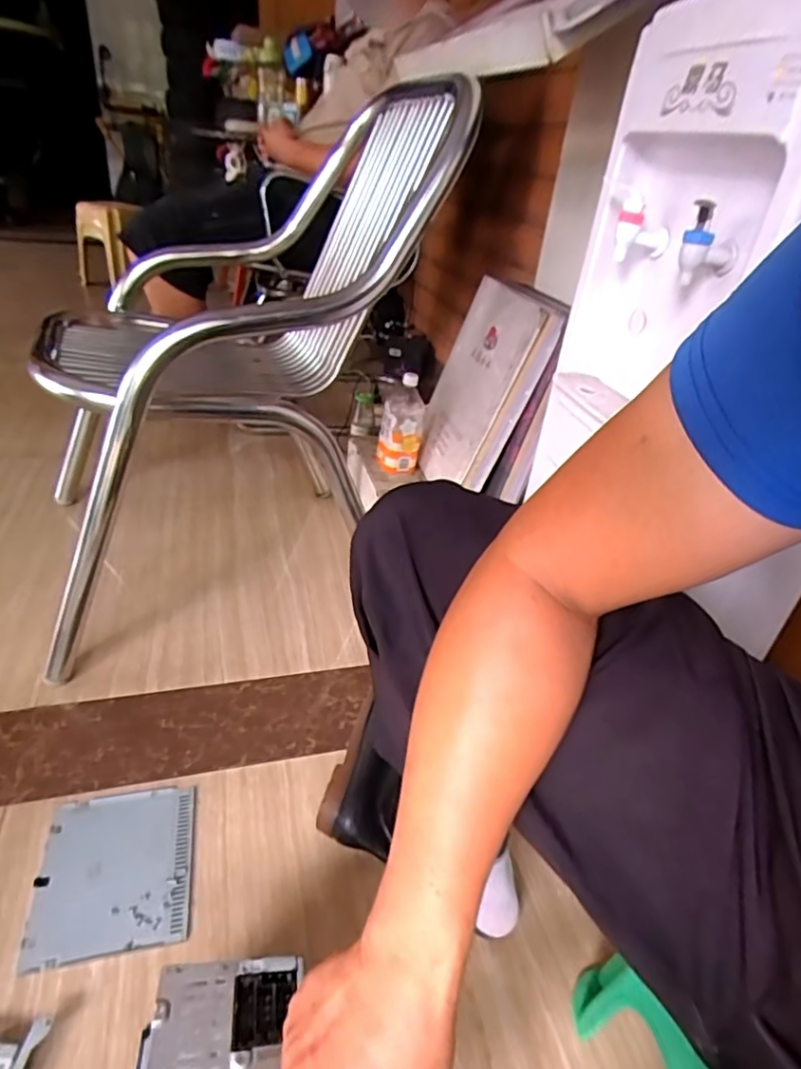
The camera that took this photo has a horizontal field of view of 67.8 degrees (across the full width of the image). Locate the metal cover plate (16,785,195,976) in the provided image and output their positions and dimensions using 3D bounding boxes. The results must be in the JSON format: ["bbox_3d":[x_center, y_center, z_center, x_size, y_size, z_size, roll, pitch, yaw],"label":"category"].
[{"bbox_3d":[-0.316,0.371,0.666,0.159,0.005,0.177,-3,34,-14],"label":"metal cover plate"}]

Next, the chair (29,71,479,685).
[{"bbox_3d":[-0.266,-0.296,0.990,0.664,0.756,0.555,-10,36,-25],"label":"chair"}]

